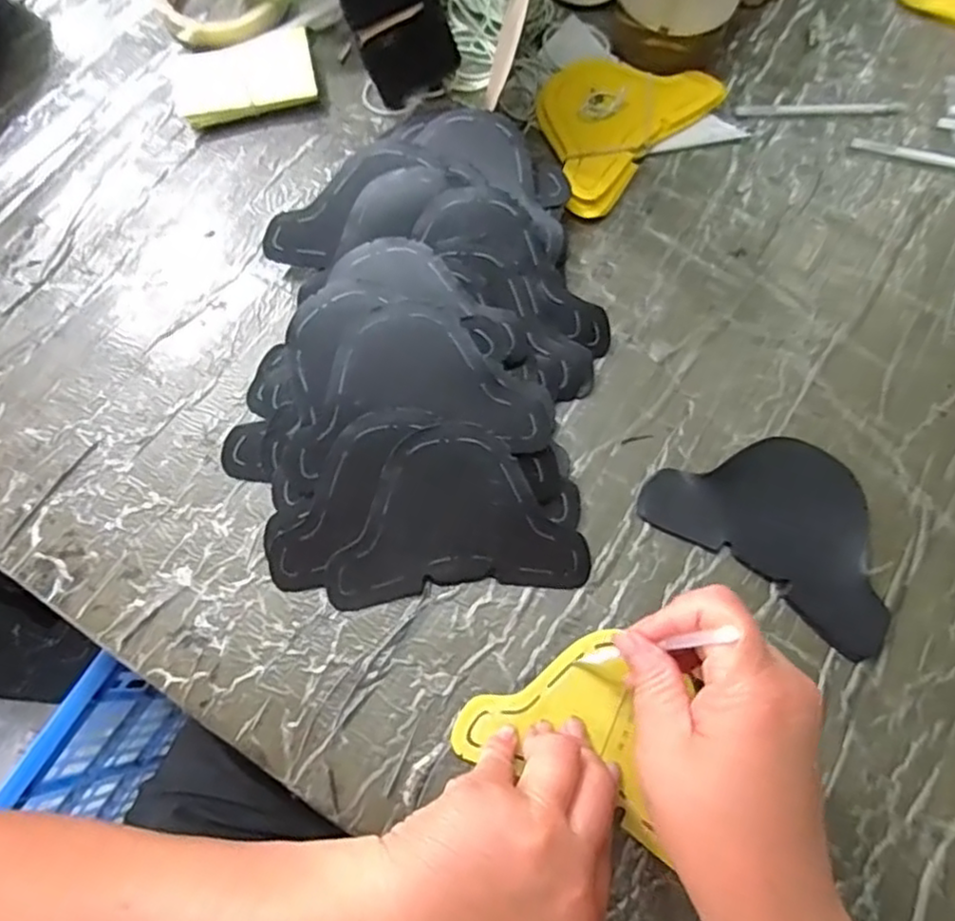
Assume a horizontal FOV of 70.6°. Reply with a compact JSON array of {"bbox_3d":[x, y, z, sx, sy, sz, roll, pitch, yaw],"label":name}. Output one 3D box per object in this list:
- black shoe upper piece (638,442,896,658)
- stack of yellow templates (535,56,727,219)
[{"bbox_3d":[0.165,0.029,0.359,0.133,0.013,0.086,35,75,12],"label":"black shoe upper piece"},{"bbox_3d":[0.087,-0.230,0.452,0.091,0.016,0.137,41,77,14],"label":"stack of yellow templates"}]

